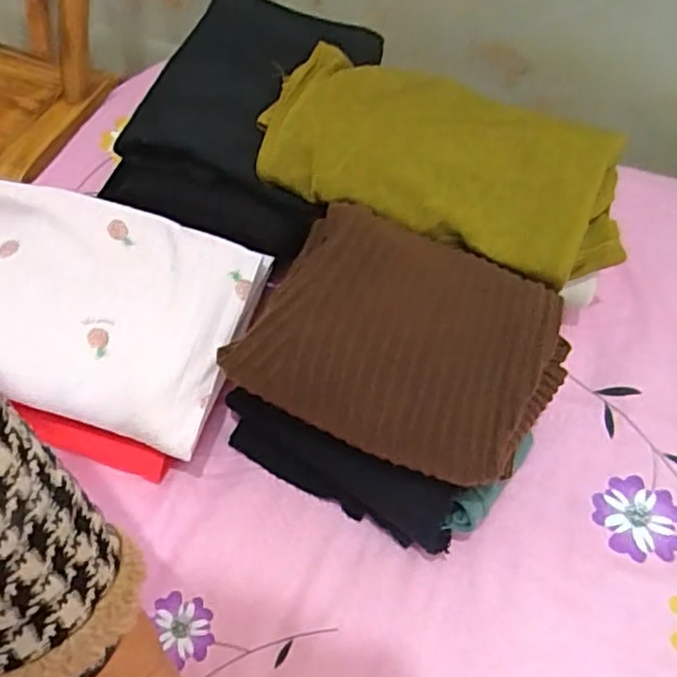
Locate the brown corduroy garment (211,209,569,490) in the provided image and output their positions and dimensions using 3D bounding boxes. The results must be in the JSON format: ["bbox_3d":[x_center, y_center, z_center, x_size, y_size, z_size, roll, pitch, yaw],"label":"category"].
[{"bbox_3d":[0.048,-0.002,0.464,0.205,0.070,0.166,22,61,14],"label":"brown corduroy garment"}]

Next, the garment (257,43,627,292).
[{"bbox_3d":[0.083,-0.148,0.551,0.301,0.050,0.145,20,76,9],"label":"garment"}]

